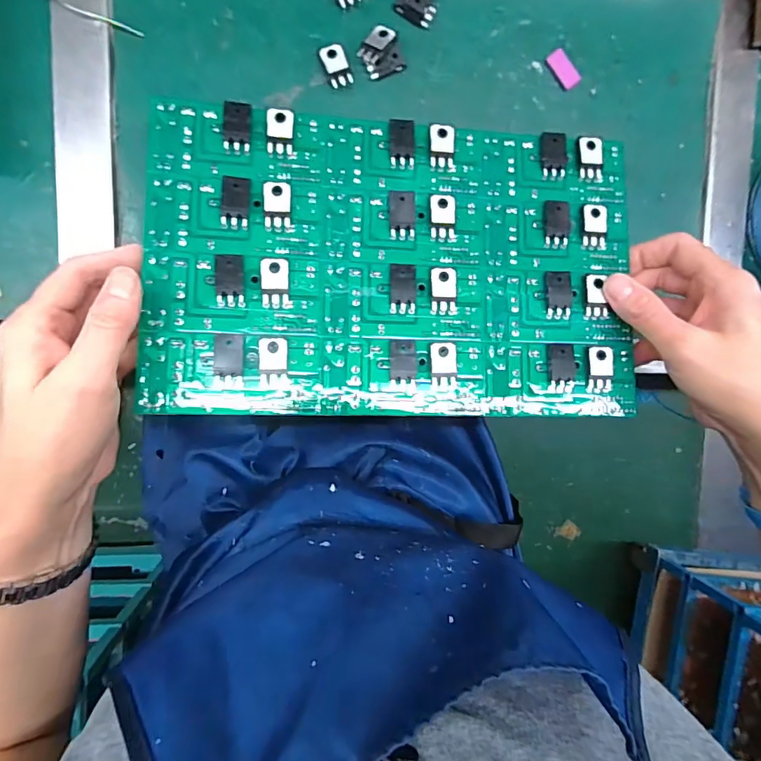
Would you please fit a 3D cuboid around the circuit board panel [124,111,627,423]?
[{"bbox_3d":[0.013,-0.067,0.261,0.278,0.007,0.172,1,85,-8],"label":"circuit board panel"}]

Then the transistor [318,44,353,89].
[{"bbox_3d":[-0.028,-0.200,0.286,0.016,0.004,0.025,-21,96,-4],"label":"transistor"}]

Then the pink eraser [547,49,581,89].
[{"bbox_3d":[0.125,-0.211,0.305,0.012,0.006,0.026,-41,98,-2],"label":"pink eraser"}]

